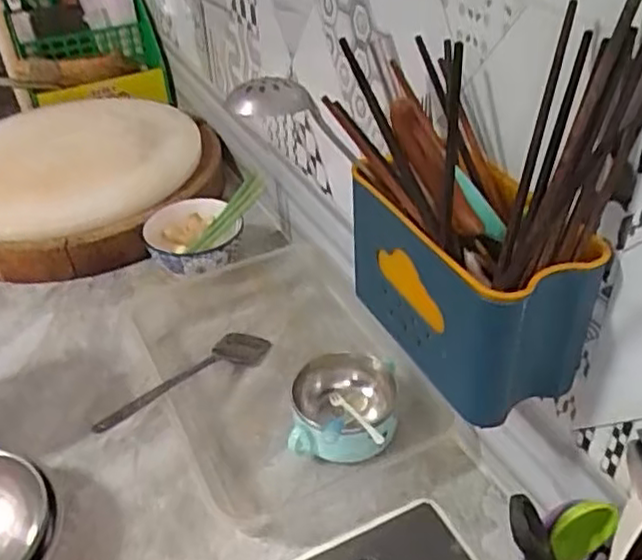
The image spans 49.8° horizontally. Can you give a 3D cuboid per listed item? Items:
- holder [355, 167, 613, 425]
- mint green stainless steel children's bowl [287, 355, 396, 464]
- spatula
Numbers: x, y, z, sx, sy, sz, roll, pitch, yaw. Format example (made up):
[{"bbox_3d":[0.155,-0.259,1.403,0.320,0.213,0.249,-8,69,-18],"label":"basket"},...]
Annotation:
[{"bbox_3d":[0.112,-0.002,0.516,0.124,0.126,0.174,-12,40,-12],"label":"holder"},{"bbox_3d":[0.025,0.132,0.731,0.104,0.061,0.121,1,39,4],"label":"mint green stainless steel children's bowl"},{"bbox_3d":[-0.140,0.108,0.757,0.061,0.027,0.260,17,21,23],"label":"spatula"}]

